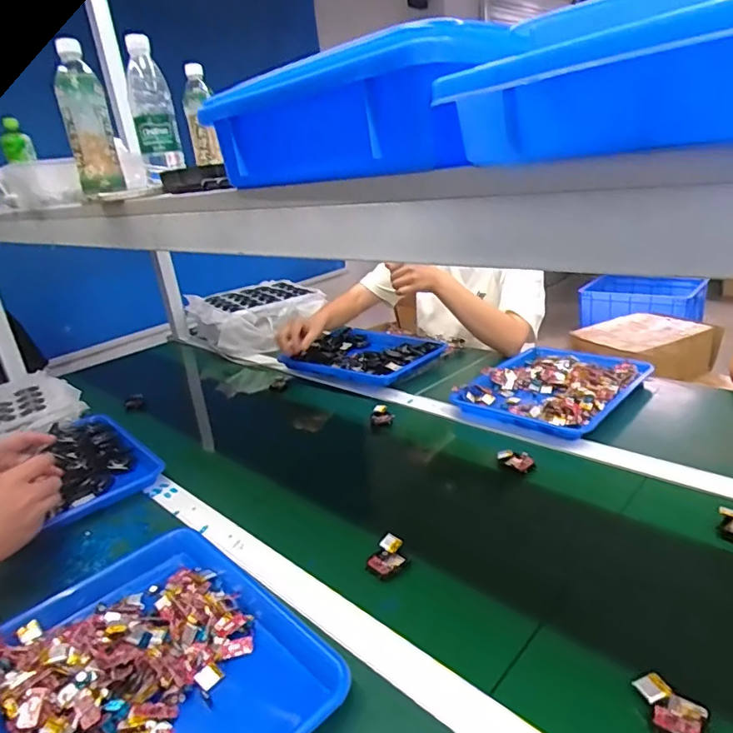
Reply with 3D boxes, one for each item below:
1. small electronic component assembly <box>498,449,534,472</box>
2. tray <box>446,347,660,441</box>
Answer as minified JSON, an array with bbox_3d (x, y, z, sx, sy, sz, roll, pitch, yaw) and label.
[{"bbox_3d":[0.218,0.135,0.768,0.035,0.012,0.053,-23,26,-35],"label":"small electronic component assembly"},{"bbox_3d":[0.345,0.032,0.969,0.250,0.033,0.316,13,29,42],"label":"tray"}]

